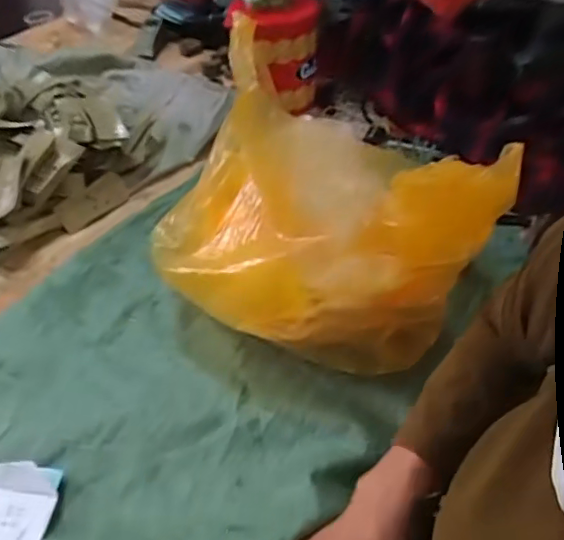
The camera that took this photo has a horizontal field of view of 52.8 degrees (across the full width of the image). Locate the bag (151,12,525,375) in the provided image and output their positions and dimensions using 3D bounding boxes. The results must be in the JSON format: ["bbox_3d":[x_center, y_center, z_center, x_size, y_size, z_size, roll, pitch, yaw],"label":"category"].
[{"bbox_3d":[0.031,-0.053,0.540,0.324,0.245,0.141,17,48,19],"label":"bag"}]

